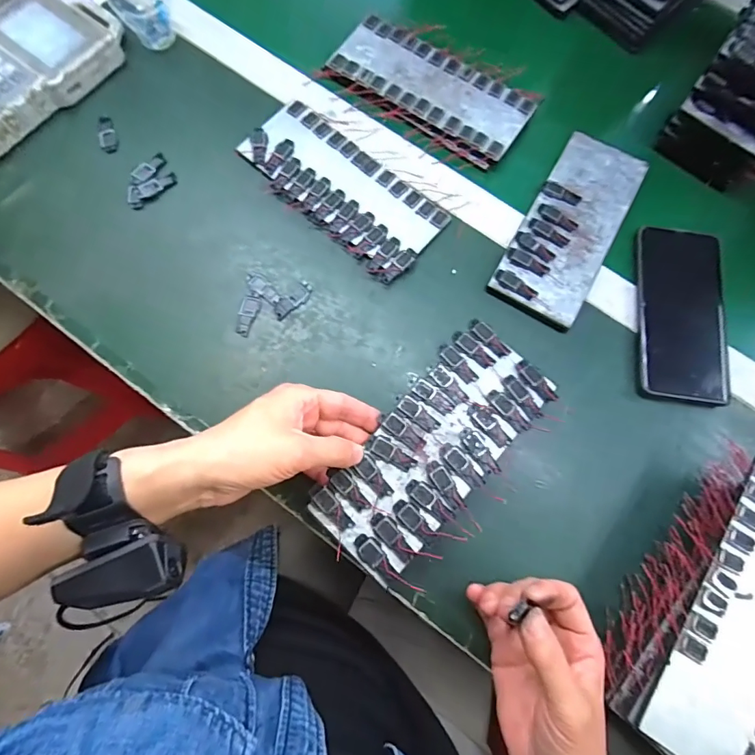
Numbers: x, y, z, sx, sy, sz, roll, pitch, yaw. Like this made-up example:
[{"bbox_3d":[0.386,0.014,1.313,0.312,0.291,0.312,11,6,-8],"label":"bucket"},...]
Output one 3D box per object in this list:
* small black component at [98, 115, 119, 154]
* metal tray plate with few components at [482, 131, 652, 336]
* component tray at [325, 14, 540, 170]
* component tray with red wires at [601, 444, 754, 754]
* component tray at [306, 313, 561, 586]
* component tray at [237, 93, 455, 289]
[{"bbox_3d":[-0.261,-0.235,0.441,0.016,0.004,0.043,-20,77,-6],"label":"small black component"},{"bbox_3d":[0.183,-0.143,0.429,0.081,0.009,0.200,30,77,7],"label":"metal tray plate with few components"},{"bbox_3d":[0.053,-0.289,0.460,0.196,0.011,0.090,34,78,8],"label":"component tray"},{"bbox_3d":[0.248,0.167,0.323,0.117,0.056,0.203,37,78,8],"label":"component tray with red wires"},{"bbox_3d":[0.045,0.051,0.347,0.087,0.009,0.199,41,78,9],"label":"component tray"},{"bbox_3d":[-0.034,-0.180,0.435,0.198,0.008,0.088,41,79,9],"label":"component tray"}]

